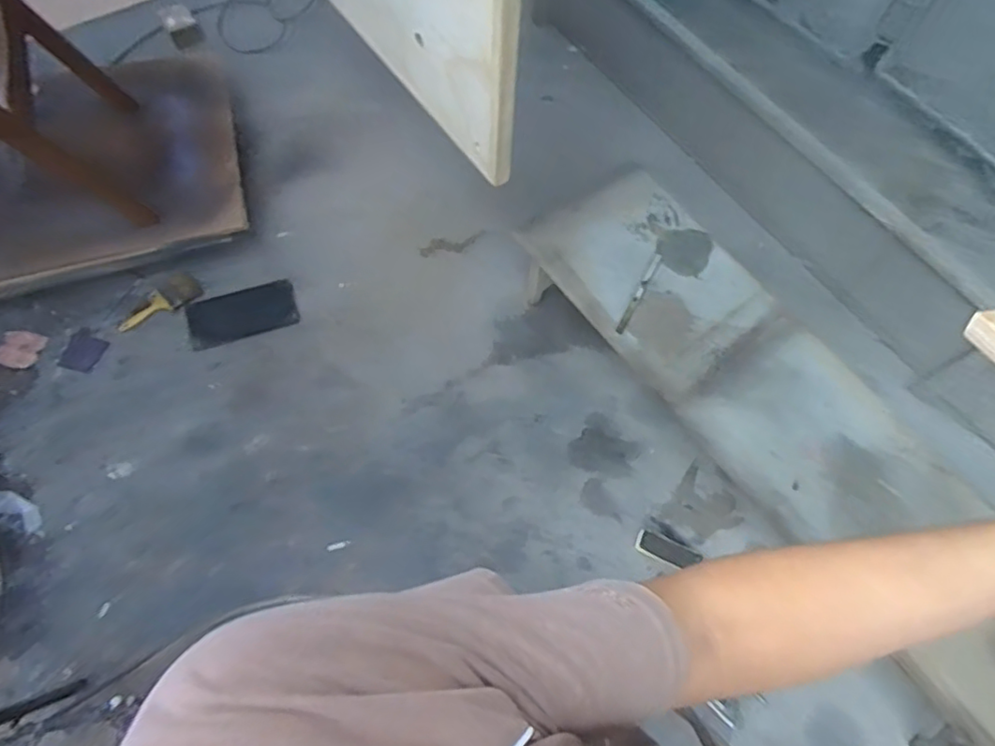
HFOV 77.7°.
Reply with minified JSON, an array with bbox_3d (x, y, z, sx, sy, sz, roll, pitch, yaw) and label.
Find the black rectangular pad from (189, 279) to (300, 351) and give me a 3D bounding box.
[{"bbox_3d":[-0.756,-0.176,1.833,0.318,0.017,0.153,-16,73,-3],"label":"black rectangular pad"}]

